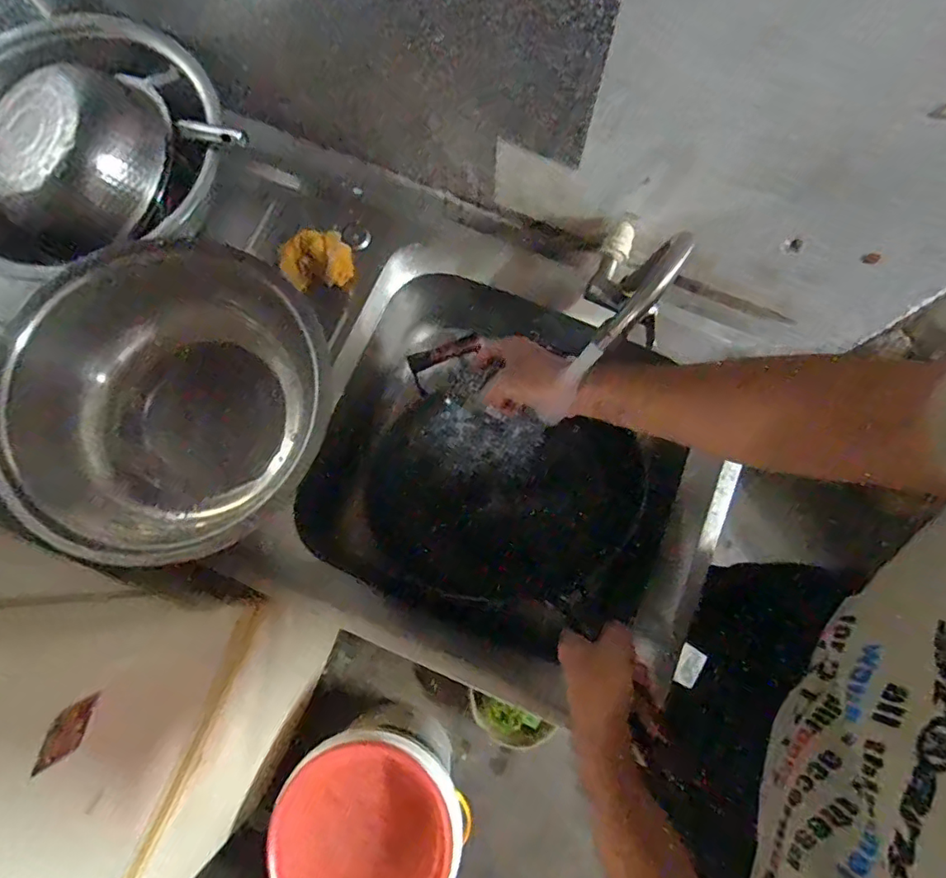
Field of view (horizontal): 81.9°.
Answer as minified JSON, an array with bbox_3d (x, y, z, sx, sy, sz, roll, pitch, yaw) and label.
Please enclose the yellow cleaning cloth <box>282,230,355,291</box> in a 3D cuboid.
[{"bbox_3d":[-0.192,-0.219,0.674,0.085,0.041,0.072,-14,77,-4],"label":"yellow cleaning cloth"}]

